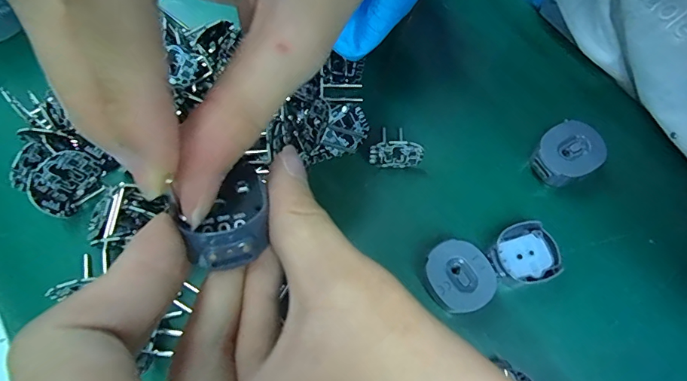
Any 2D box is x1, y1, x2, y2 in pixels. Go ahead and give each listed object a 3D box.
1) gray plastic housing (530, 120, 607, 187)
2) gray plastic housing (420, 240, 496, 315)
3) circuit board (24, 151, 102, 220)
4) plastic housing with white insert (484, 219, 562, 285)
[{"bbox_3d":[0.099,-0.015,0.194,0.028,0.015,0.024,-32,71,-9],"label":"gray plastic housing"},{"bbox_3d":[0.046,0.037,0.179,0.026,0.018,0.027,-1,69,2],"label":"gray plastic housing"},{"bbox_3d":[-0.120,-0.003,0.186,0.029,0.022,0.007,-50,49,8],"label":"circuit board"},{"bbox_3d":[0.076,0.028,0.184,0.027,0.010,0.025,-33,71,-10],"label":"plastic housing with white insert"}]

